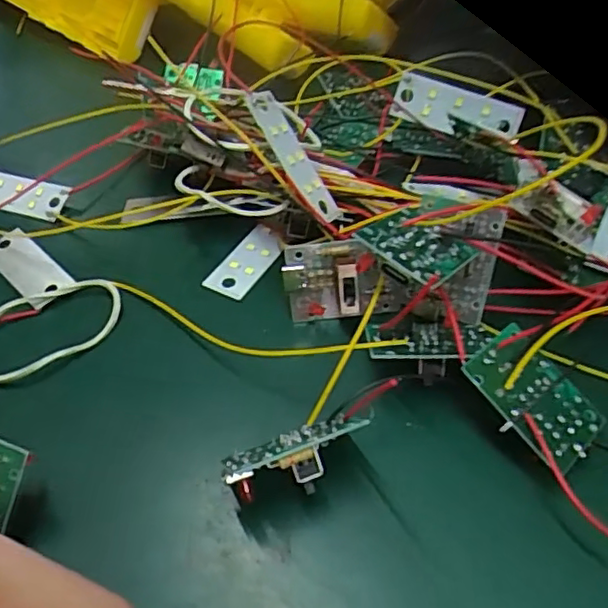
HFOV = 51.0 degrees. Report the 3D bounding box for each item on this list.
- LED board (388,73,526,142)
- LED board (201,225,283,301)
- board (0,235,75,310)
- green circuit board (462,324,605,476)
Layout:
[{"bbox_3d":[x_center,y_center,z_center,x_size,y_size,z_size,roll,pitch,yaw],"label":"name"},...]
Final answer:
[{"bbox_3d":[0.058,-0.073,0.242,0.047,0.017,0.007,19,28,1],"label":"LED board"},{"bbox_3d":[-0.020,-0.016,0.227,0.015,0.004,0.034,25,54,24],"label":"LED board"},{"bbox_3d":[-0.101,-0.014,0.229,0.015,0.004,0.045,-37,55,-27],"label":"board"},{"bbox_3d":[0.060,0.024,0.165,0.026,0.004,0.035,-34,77,-34],"label":"green circuit board"}]

